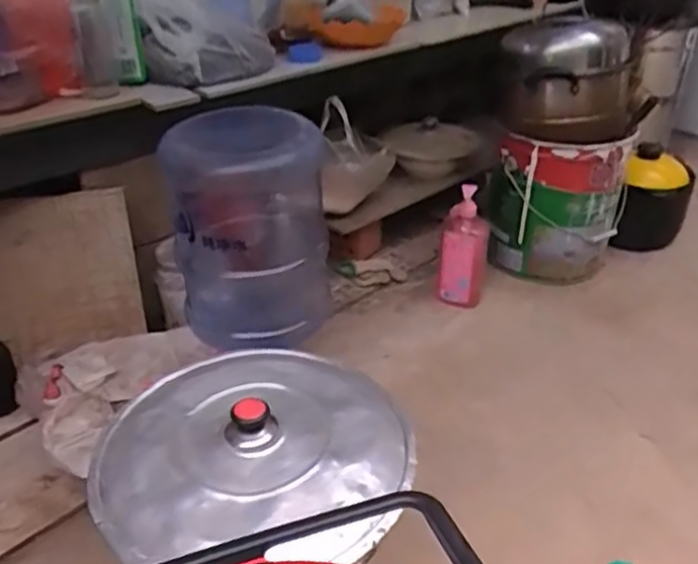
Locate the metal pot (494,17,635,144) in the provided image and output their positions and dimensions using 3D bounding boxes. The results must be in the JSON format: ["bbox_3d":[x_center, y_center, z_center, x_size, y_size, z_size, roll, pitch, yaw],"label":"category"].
[{"bbox_3d":[0.436,-0.405,1.346,0.267,0.199,0.224,9,34,13],"label":"metal pot"}]

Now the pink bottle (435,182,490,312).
[{"bbox_3d":[0.235,-0.071,1.369,0.097,0.247,0.098,6,34,8],"label":"pink bottle"}]

